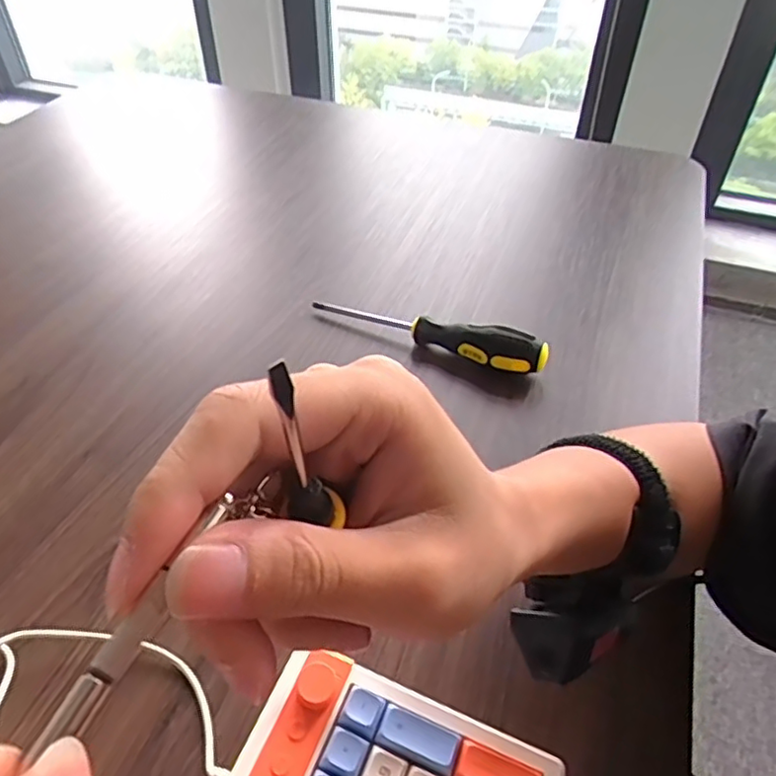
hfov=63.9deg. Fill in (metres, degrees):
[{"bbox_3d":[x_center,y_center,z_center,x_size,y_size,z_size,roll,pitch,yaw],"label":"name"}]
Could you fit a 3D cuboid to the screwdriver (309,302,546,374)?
[{"bbox_3d":[0.030,-0.046,0.506,0.196,0.038,0.024,18,48,17],"label":"screwdriver"}]

